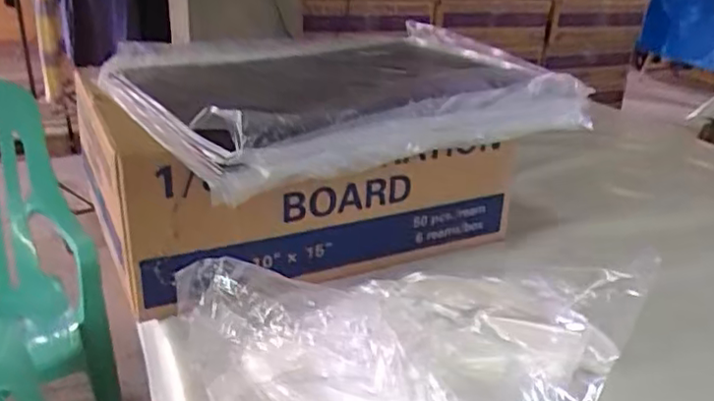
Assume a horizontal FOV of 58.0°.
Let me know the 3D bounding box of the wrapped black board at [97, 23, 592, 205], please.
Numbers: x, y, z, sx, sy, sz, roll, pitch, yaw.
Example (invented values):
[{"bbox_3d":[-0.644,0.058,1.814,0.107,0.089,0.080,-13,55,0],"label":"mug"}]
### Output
[{"bbox_3d":[-0.015,-0.159,0.866,0.538,0.060,0.453,-14,28,-34],"label":"wrapped black board"}]

